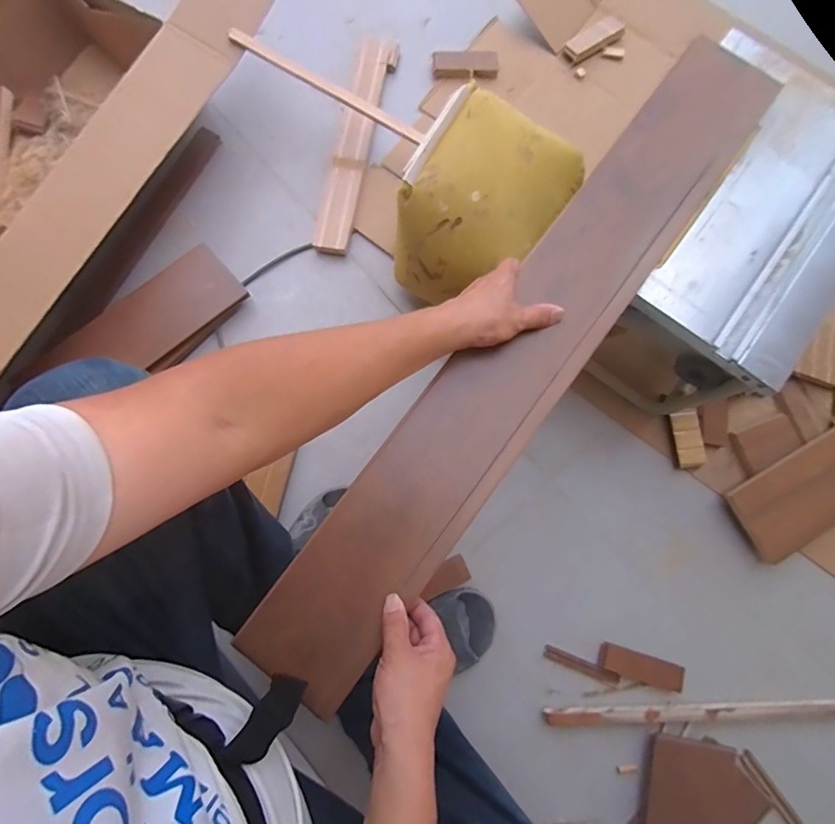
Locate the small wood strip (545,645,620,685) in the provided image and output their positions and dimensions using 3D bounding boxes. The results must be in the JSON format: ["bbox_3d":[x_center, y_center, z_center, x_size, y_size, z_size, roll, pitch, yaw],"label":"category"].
[{"bbox_3d":[0.266,0.406,0.758,0.124,0.011,0.020,21,80,3],"label":"small wood strip"}]

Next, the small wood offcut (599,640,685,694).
[{"bbox_3d":[0.354,0.407,0.754,0.131,0.012,0.044,17,80,2],"label":"small wood offcut"}]

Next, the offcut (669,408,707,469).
[{"bbox_3d":[0.461,0.045,0.809,0.046,0.012,0.096,-6,80,-2],"label":"offcut"}]

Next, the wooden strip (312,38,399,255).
[{"bbox_3d":[-0.121,-0.513,0.907,0.074,0.034,0.460,12,80,1],"label":"wooden strip"}]

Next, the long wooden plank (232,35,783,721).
[{"bbox_3d":[0.140,-0.086,0.547,0.134,0.016,0.895,38,81,6],"label":"long wooden plank"}]

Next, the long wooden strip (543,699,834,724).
[{"bbox_3d":[0.637,0.461,0.738,0.865,0.014,0.024,-1,79,-1],"label":"long wooden strip"}]

